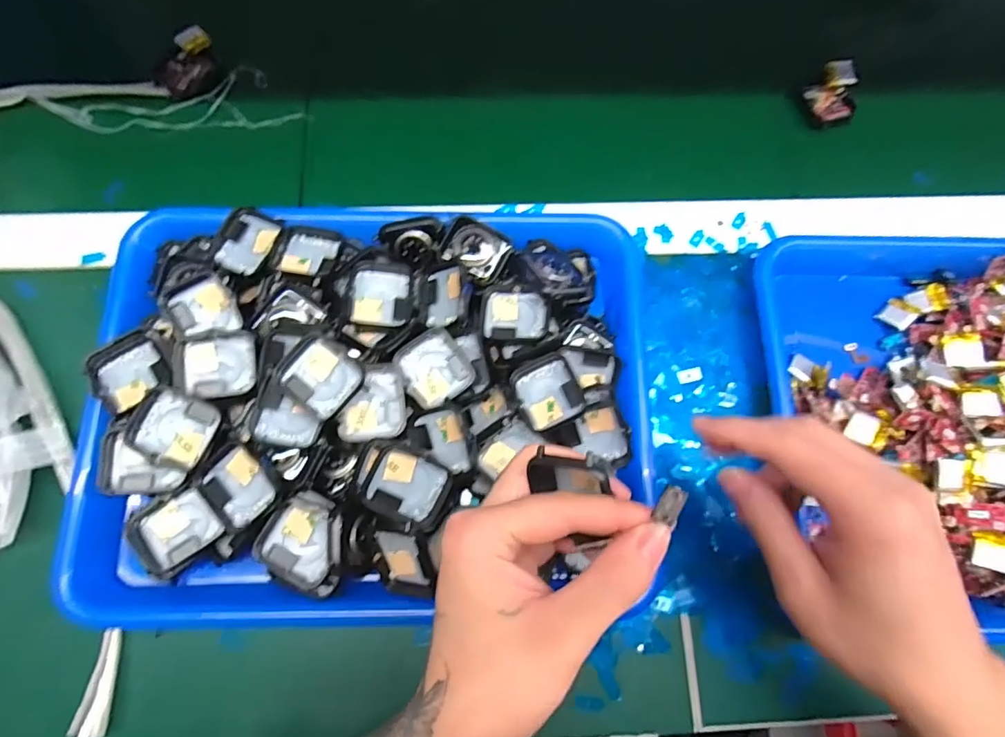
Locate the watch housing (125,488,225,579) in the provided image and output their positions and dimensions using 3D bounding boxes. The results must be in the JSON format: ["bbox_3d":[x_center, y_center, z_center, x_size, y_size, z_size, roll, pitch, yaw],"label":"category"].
[{"bbox_3d":[-0.177,0.087,0.284,0.044,0.015,0.035,-39,80,-10],"label":"watch housing"}]

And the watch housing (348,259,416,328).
[{"bbox_3d":[-0.072,-0.049,0.313,0.036,0.008,0.049,1,76,-1],"label":"watch housing"}]

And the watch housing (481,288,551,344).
[{"bbox_3d":[0.008,-0.033,0.325,0.041,0.014,0.034,3,76,-1],"label":"watch housing"}]

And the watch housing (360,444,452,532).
[{"bbox_3d":[-0.051,0.065,0.286,0.047,0.010,0.036,28,82,-11],"label":"watch housing"}]

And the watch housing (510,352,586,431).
[{"bbox_3d":[0.027,0.014,0.309,0.035,0.010,0.043,-23,66,6],"label":"watch housing"}]

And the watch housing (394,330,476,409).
[{"bbox_3d":[-0.040,0.000,0.312,0.039,0.015,0.040,-33,79,-9],"label":"watch housing"}]

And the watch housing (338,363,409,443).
[{"bbox_3d":[-0.070,0.020,0.295,0.033,0.018,0.047,18,73,-10],"label":"watch housing"}]

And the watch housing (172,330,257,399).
[{"bbox_3d":[-0.162,-0.002,0.296,0.042,0.010,0.035,-10,76,-4],"label":"watch housing"}]

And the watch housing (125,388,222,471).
[{"bbox_3d":[-0.175,0.033,0.282,0.041,0.013,0.036,20,76,4],"label":"watch housing"}]

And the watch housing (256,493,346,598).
[{"bbox_3d":[-0.106,0.094,0.282,0.046,0.011,0.045,24,76,5],"label":"watch housing"}]

